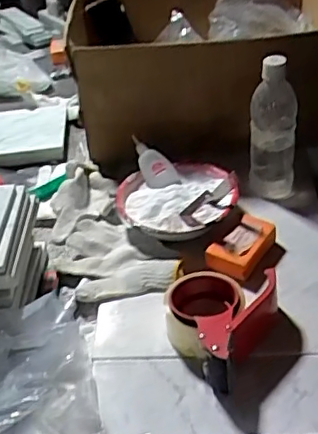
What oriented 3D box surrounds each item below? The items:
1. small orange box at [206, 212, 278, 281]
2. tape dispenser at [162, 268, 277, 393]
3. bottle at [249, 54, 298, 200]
[{"bbox_3d":[0.113,0.037,0.766,0.058,0.030,0.106,29,51,34],"label":"small orange box"},{"bbox_3d":[0.062,0.111,0.662,0.107,0.065,0.142,22,48,28],"label":"tape dispenser"},{"bbox_3d":[0.161,-0.122,0.818,0.064,0.193,0.057,3,41,10],"label":"bottle"}]

